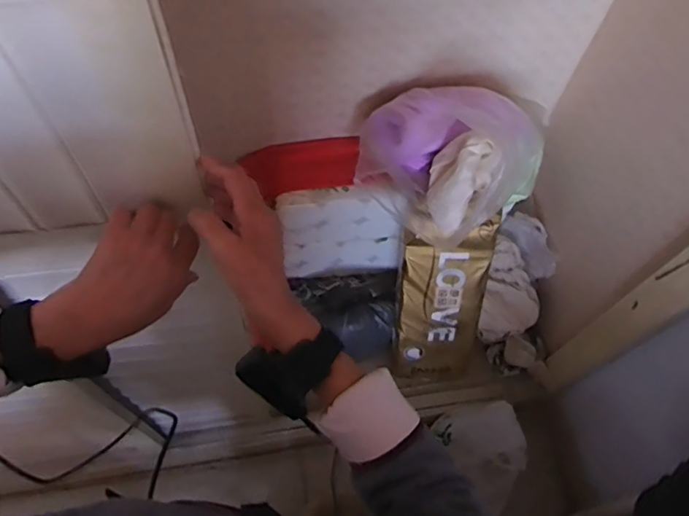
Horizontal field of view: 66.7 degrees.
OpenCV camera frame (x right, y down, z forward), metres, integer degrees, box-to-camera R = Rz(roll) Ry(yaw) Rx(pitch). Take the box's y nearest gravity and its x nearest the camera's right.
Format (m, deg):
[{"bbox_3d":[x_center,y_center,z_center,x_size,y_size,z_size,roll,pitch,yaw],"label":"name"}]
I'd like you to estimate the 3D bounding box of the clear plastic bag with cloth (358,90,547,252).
[{"bbox_3d":[0.211,-0.221,1.075,0.336,0.224,0.274,36,65,15],"label":"clear plastic bag with cloth"}]

